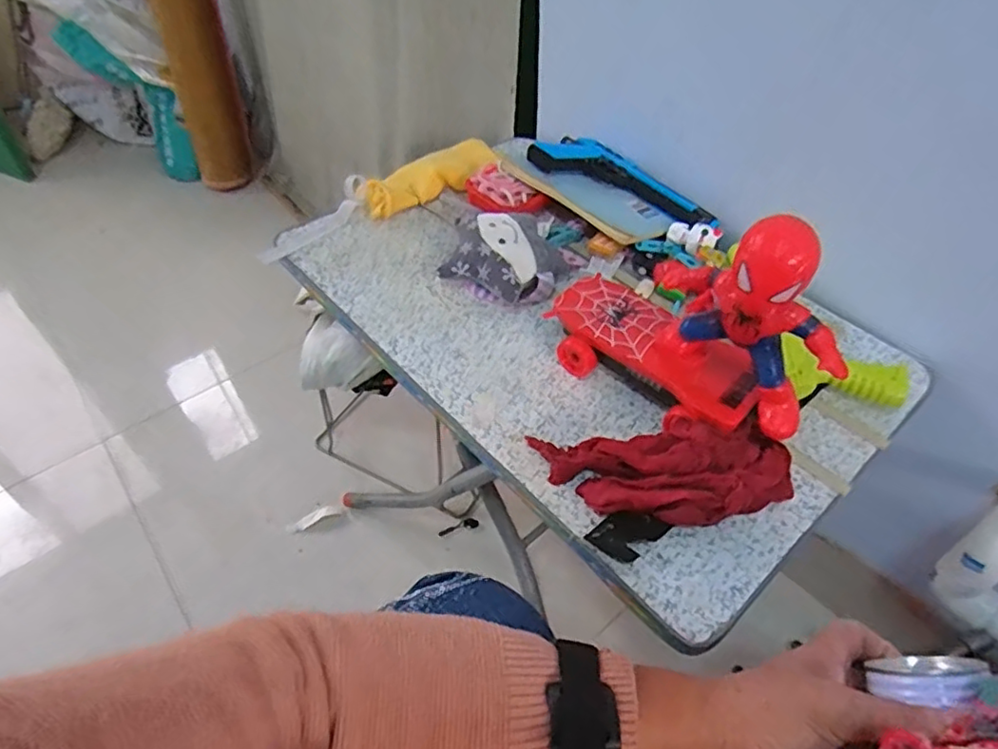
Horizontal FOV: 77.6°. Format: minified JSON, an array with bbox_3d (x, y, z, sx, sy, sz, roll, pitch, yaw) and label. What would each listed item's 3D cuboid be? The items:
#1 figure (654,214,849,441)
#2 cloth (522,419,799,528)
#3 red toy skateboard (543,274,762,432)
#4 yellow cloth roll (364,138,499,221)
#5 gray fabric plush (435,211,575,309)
[{"bbox_3d":[0.181,-0.038,0.448,0.053,0.155,0.135,-34,54,-26],"label":"figure"},{"bbox_3d":[0.131,0.072,0.485,0.196,0.041,0.087,-5,47,-2],"label":"cloth"},{"bbox_3d":[0.131,-0.013,0.550,0.089,0.053,0.193,-33,54,-25],"label":"red toy skateboard"},{"bbox_3d":[-0.085,-0.239,0.758,0.176,0.034,0.056,-27,52,-21],"label":"yellow cloth roll"},{"bbox_3d":[0.013,-0.128,0.649,0.113,0.049,0.120,21,51,20],"label":"gray fabric plush"}]

